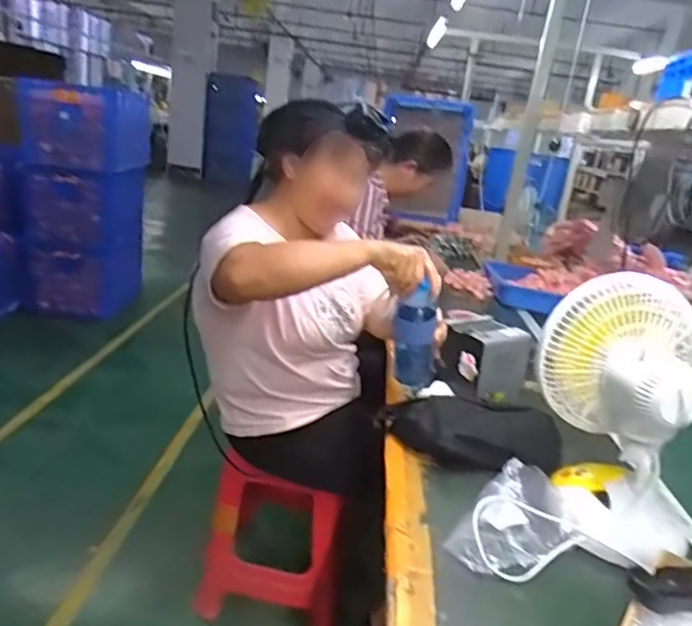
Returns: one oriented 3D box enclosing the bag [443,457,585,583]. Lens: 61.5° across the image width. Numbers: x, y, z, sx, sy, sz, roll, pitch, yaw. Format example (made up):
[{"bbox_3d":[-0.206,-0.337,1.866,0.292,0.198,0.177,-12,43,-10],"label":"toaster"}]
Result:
[{"bbox_3d":[0.226,0.267,0.740,0.127,0.047,0.195,20,21,33],"label":"bag"}]

